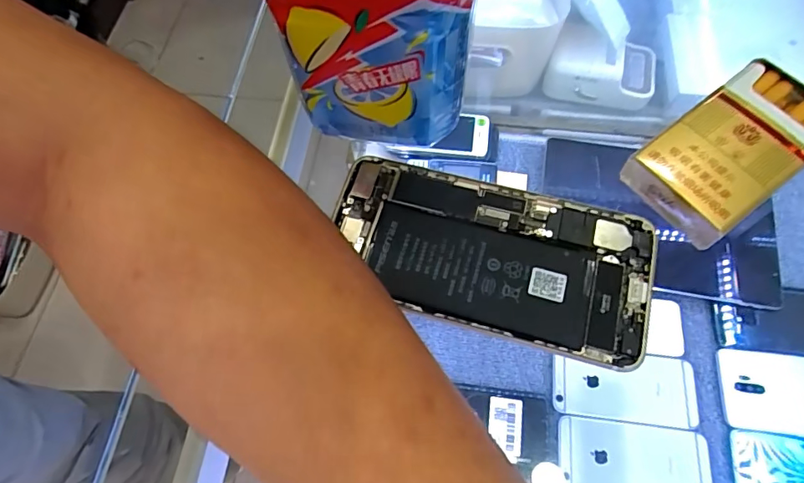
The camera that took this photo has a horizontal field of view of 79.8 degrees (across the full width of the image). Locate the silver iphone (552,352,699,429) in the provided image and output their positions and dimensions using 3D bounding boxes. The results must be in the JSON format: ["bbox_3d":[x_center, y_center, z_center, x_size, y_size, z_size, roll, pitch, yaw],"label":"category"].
[{"bbox_3d":[0.216,0.142,0.469,0.134,0.004,0.062,5,66,5],"label":"silver iphone"}]

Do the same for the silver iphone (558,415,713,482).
[{"bbox_3d":[0.214,0.203,0.444,0.133,0.004,0.067,5,66,5],"label":"silver iphone"}]

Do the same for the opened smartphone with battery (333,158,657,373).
[{"bbox_3d":[0.041,0.005,0.236,0.152,0.006,0.075,15,67,9],"label":"opened smartphone with battery"}]

